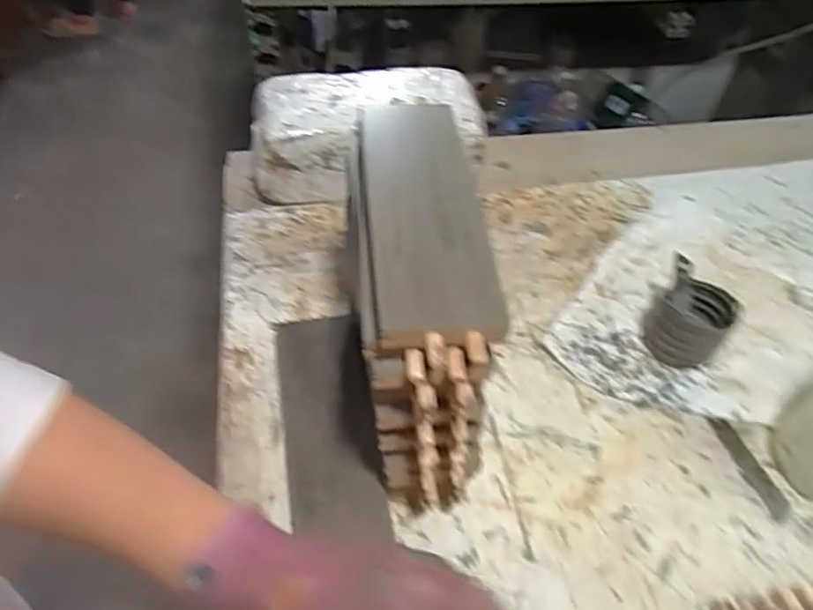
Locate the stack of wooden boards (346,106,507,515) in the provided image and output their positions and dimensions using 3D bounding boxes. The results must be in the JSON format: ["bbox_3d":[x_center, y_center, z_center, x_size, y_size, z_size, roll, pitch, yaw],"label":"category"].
[{"bbox_3d":[0.008,0.018,0.431,0.071,0.219,0.206,-2,50,-3],"label":"stack of wooden boards"}]

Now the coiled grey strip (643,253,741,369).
[{"bbox_3d":[0.255,0.014,0.544,0.069,0.064,0.064,31,55,23],"label":"coiled grey strip"}]

